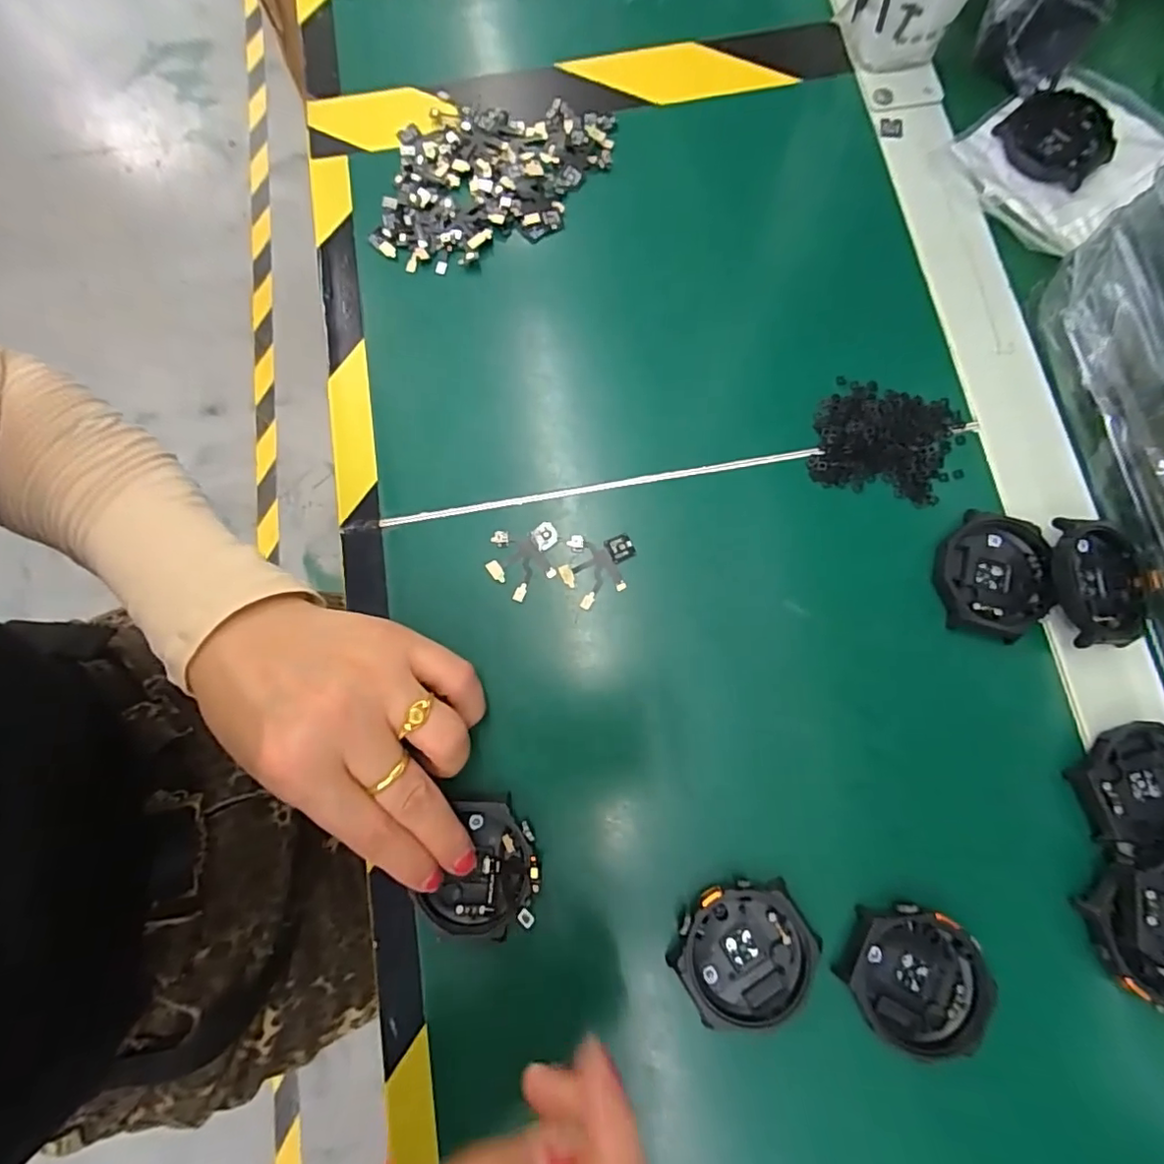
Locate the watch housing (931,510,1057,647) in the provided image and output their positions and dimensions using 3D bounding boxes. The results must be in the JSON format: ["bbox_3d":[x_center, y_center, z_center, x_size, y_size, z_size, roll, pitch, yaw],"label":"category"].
[{"bbox_3d":[0.179,-0.003,0.249,0.046,0.007,0.051,17,78,5],"label":"watch housing"}]

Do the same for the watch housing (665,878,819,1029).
[{"bbox_3d":[0.062,0.141,0.218,0.052,0.008,0.048,0,77,1],"label":"watch housing"}]

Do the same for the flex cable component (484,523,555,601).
[{"bbox_3d":[-0.027,-0.010,0.258,0.030,0.004,0.036,1,77,1],"label":"flex cable component"}]

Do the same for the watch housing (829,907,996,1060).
[{"bbox_3d":[0.126,0.150,0.218,0.054,0.011,0.048,33,80,8],"label":"watch housing"}]

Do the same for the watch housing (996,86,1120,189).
[{"bbox_3d":[0.250,-0.233,0.304,0.051,0.011,0.052,0,77,1],"label":"watch housing"}]

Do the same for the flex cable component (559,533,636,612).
[{"bbox_3d":[0.008,-0.008,0.258,0.034,0.004,0.031,-26,78,-5],"label":"flex cable component"}]

